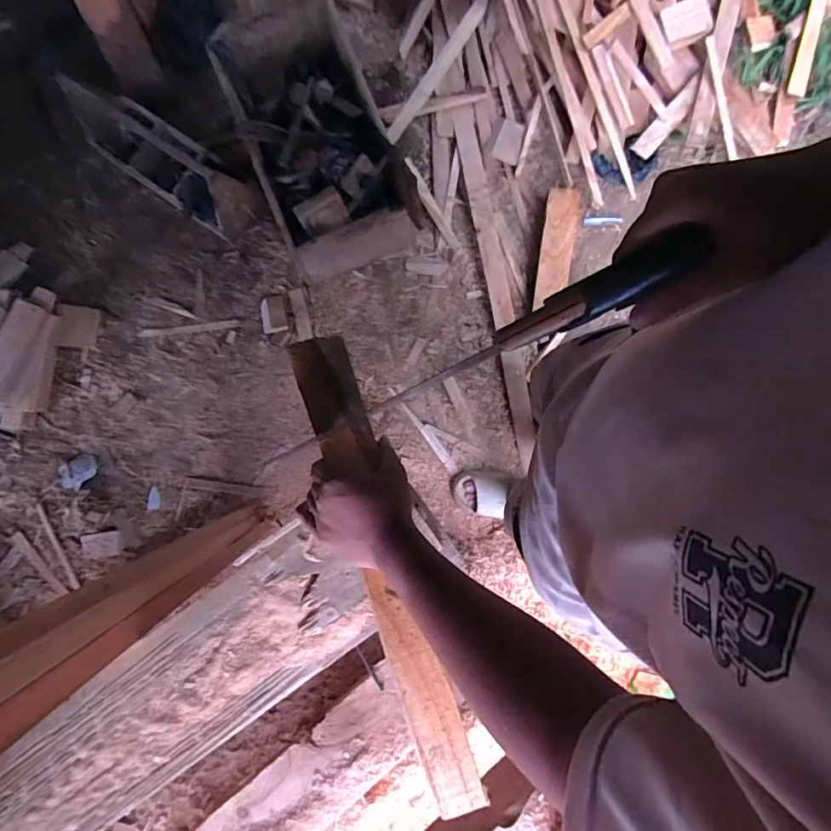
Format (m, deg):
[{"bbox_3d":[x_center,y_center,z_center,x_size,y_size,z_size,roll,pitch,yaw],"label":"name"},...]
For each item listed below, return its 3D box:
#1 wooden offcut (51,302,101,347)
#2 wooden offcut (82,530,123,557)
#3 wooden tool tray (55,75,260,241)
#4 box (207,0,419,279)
[{"bbox_3d":[-0.934,-0.246,1.325,0.103,0.011,0.114,8,89,-16],"label":"wooden offcut"},{"bbox_3d":[-0.827,0.338,1.266,0.093,0.019,0.062,-6,80,-1],"label":"wooden offcut"},{"bbox_3d":[-0.666,-0.699,1.301,0.494,0.243,0.178,37,82,6],"label":"wooden tool tray"},{"bbox_3d":[-0.262,-0.721,1.291,0.358,0.277,0.620,-19,80,-3],"label":"box"}]

